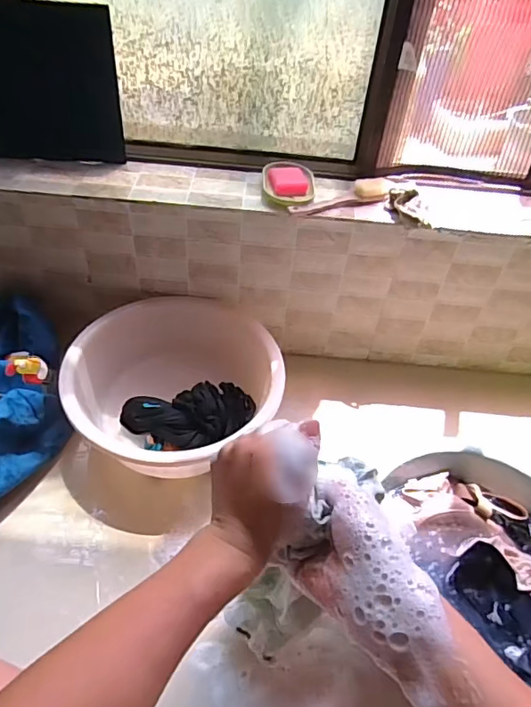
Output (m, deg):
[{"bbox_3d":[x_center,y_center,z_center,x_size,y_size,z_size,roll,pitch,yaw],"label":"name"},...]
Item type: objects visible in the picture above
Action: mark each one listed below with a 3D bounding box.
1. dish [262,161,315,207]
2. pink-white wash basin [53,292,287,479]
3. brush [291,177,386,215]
[{"bbox_3d":[0.044,-0.316,0.943,0.096,0.029,0.121,3,47,-3],"label":"dish"},{"bbox_3d":[-0.169,0.068,0.958,0.378,0.154,0.327,-16,50,-19],"label":"pink-white wash basin"},{"bbox_3d":[0.130,-0.280,0.908,0.188,0.040,0.047,-11,49,-16],"label":"brush"}]

